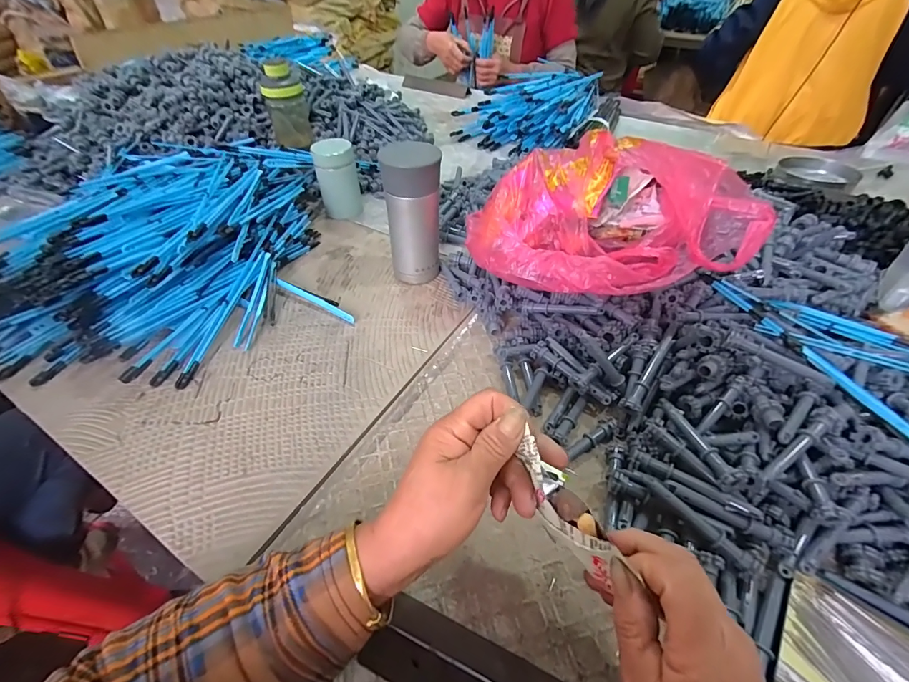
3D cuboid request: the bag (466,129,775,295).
[{"bbox_3d":[0.166,-0.147,0.451,0.293,0.109,0.181,20,50,18],"label":"bag"}]

